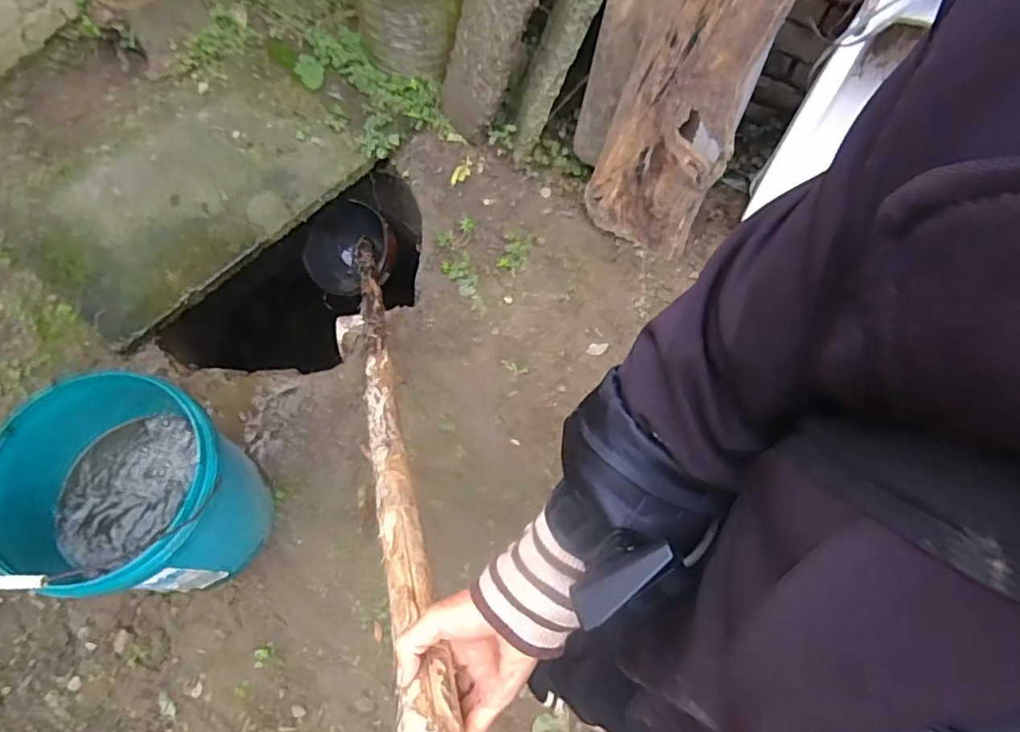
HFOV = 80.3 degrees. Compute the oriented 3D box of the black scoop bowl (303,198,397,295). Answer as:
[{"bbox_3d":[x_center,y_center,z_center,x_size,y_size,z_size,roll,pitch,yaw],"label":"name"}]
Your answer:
[{"bbox_3d":[-0.391,-0.283,1.493,0.203,0.131,0.213,0,65,-1],"label":"black scoop bowl"}]

